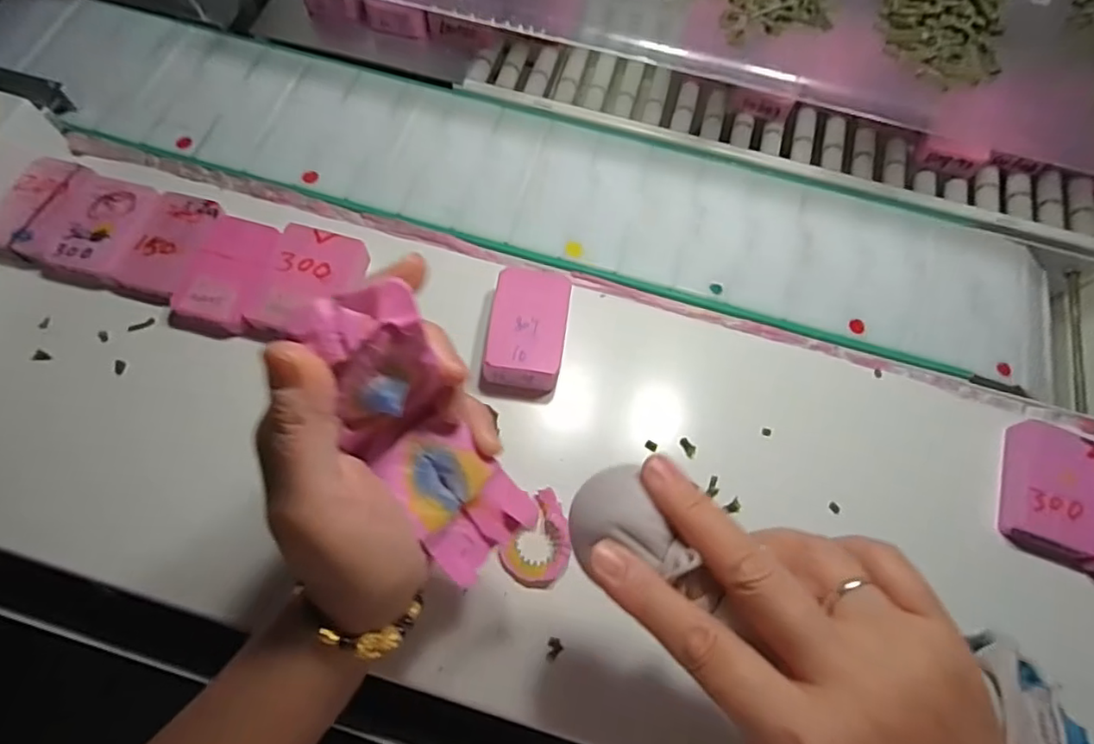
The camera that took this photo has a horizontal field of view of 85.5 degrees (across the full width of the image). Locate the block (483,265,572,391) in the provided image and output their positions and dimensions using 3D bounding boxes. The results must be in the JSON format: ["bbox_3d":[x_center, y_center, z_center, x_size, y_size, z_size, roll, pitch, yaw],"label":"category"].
[{"bbox_3d":[-0.011,-0.028,0.367,0.046,0.021,0.076,8,70,1],"label":"block"}]

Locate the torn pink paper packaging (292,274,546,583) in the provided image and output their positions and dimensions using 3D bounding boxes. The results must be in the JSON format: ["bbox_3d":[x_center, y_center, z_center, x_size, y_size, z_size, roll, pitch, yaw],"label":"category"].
[{"bbox_3d":[-0.049,0.025,0.233,0.047,0.131,0.034,-30,36,-12],"label":"torn pink paper packaging"}]

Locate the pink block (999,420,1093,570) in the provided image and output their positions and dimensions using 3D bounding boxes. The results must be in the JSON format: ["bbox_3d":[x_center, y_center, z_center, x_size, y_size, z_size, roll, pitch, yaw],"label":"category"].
[{"bbox_3d":[0.296,0.070,0.347,0.047,0.020,0.073,17,70,4],"label":"pink block"}]

